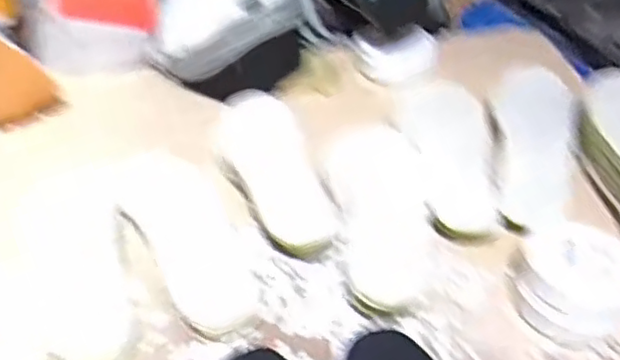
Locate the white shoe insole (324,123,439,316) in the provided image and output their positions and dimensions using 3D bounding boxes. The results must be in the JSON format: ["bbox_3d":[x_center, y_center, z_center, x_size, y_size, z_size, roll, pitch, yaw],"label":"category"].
[{"bbox_3d":[0.073,0.025,0.673,0.096,0.026,0.234,-5,49,-2],"label":"white shoe insole"}]

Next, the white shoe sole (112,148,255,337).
[{"bbox_3d":[-0.130,0.046,0.657,0.082,0.032,0.259,-19,43,-23],"label":"white shoe sole"}]

